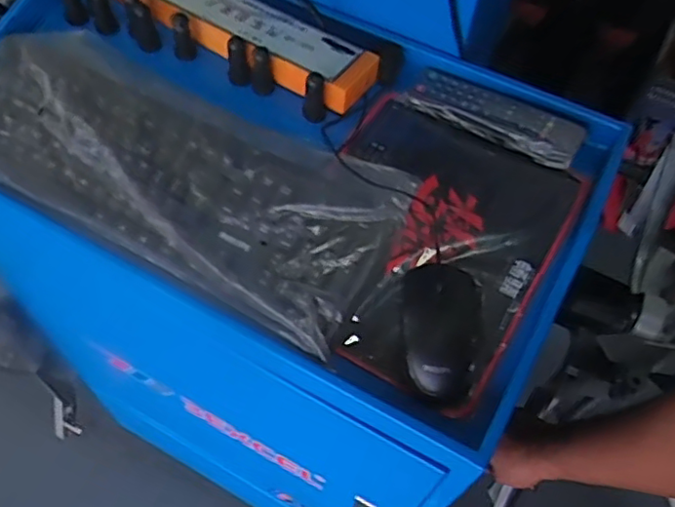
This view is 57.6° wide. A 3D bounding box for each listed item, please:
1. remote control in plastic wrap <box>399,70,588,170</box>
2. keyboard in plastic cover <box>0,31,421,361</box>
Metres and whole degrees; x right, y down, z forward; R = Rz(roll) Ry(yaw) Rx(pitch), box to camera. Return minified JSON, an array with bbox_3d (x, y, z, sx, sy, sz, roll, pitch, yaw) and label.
[{"bbox_3d":[0.146,-0.133,0.576,0.166,0.023,0.054,28,60,16],"label":"remote control in plastic wrap"},{"bbox_3d":[-0.161,-0.081,0.561,0.440,0.040,0.176,28,60,15],"label":"keyboard in plastic cover"}]

